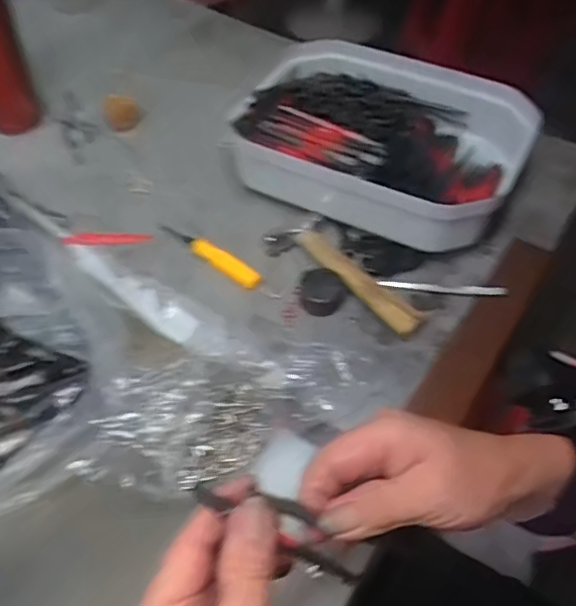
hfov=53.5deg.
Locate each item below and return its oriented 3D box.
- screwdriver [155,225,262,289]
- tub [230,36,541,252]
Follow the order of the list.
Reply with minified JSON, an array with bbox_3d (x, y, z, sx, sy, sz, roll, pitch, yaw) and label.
[{"bbox_3d":[-0.074,-0.048,0.514,0.115,0.014,0.014,31,56,20],"label":"screwdriver"},{"bbox_3d":[0.095,-0.168,0.583,0.258,0.080,0.236,25,54,16],"label":"tub"}]

